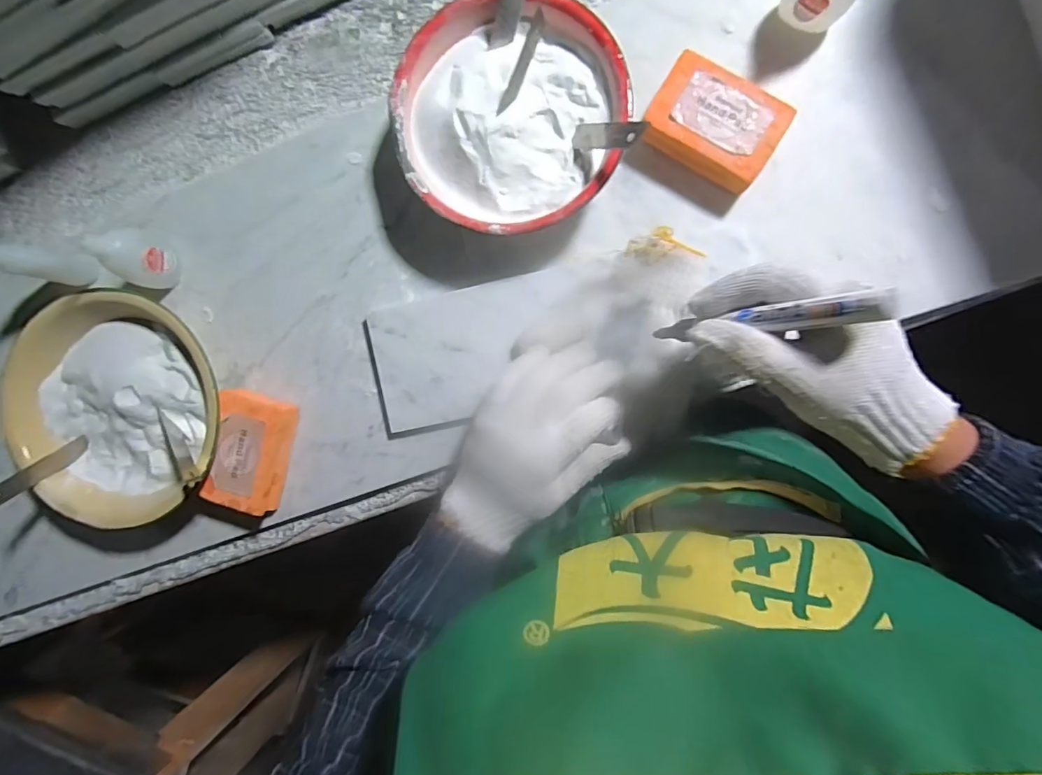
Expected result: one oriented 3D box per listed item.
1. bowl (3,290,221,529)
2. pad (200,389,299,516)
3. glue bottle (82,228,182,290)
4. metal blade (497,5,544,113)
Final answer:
[{"bbox_3d":[-0.330,0.019,0.420,0.171,0.060,0.182,0,91,7],"label":"bowl"},{"bbox_3d":[-0.224,0.053,0.417,0.050,0.038,0.093,15,93,6],"label":"pad"},{"bbox_3d":[-0.312,-0.107,0.397,0.031,0.090,0.045,17,93,6],"label":"glue bottle"},{"bbox_3d":[0.001,-0.217,0.334,0.006,0.010,0.062,36,126,5],"label":"metal blade"}]

